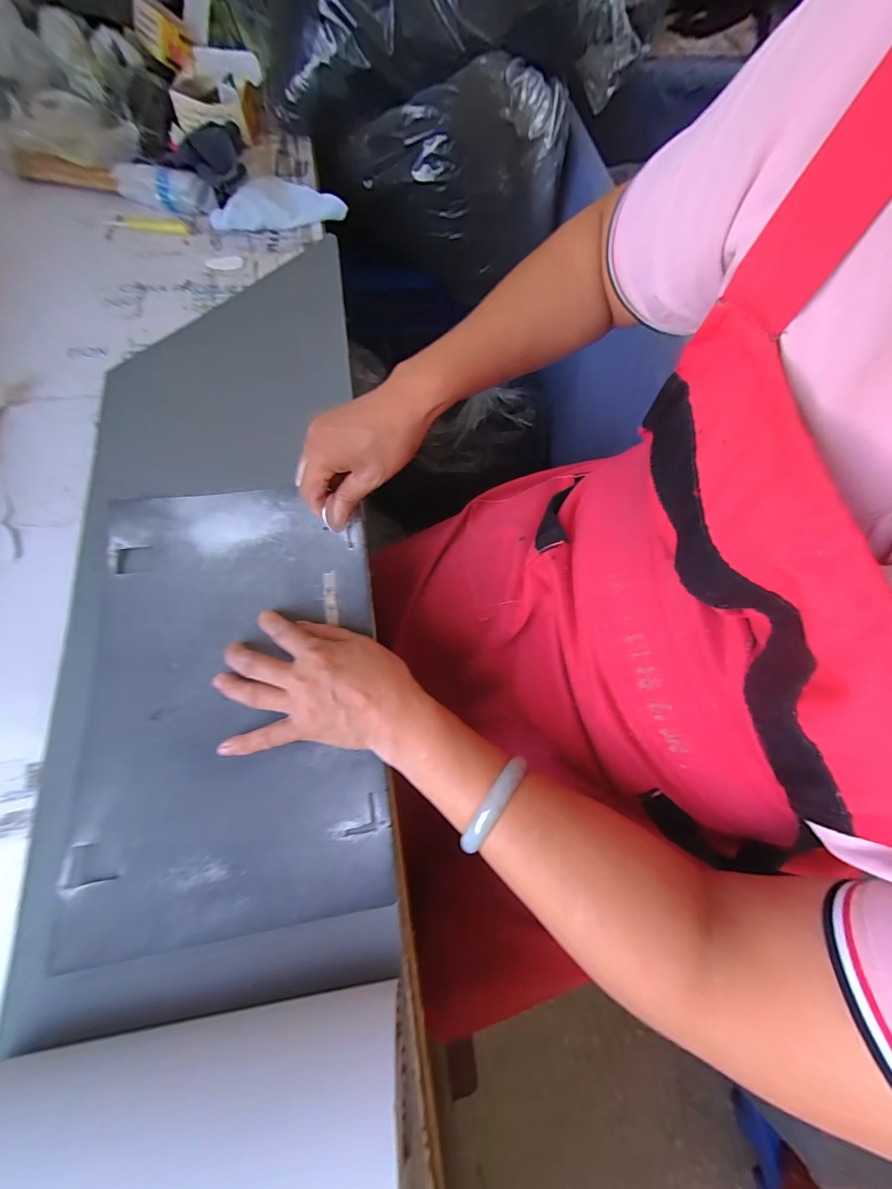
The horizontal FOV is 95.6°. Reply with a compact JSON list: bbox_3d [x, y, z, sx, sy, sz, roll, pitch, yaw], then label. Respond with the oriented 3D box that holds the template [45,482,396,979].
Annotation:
[{"bbox_3d":[-0.172,0.068,0.332,0.225,0.007,0.349,-7,71,-6],"label":"template"}]

